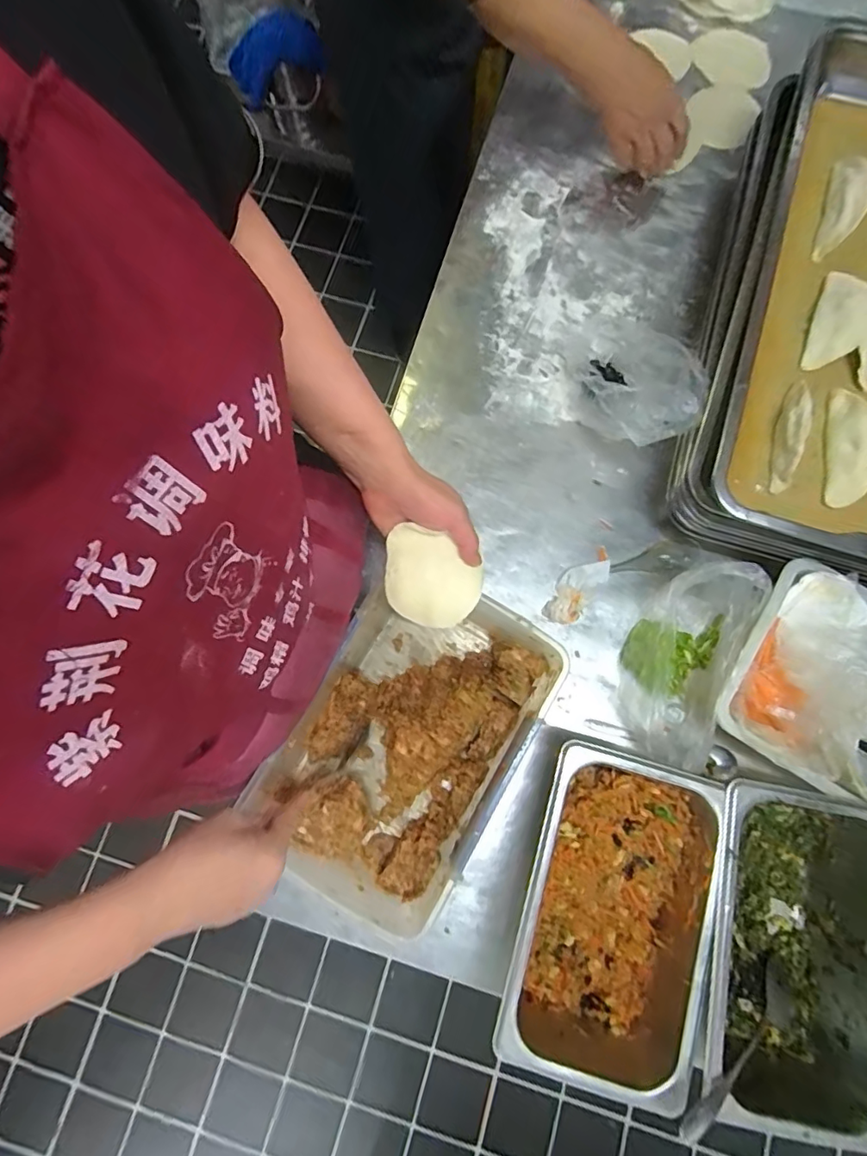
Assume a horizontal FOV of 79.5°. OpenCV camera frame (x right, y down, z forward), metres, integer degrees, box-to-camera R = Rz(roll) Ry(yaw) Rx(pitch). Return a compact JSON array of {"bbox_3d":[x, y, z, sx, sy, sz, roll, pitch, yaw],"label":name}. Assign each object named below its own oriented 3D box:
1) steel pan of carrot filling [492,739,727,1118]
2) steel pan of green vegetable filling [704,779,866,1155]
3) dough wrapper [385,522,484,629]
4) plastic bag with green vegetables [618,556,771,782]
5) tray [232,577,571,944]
[{"bbox_3d":[0.163,0.302,0.484,0.158,0.084,0.255,15,78,4],"label":"steel pan of carrot filling"},{"bbox_3d":[0.319,0.329,0.483,0.156,0.095,0.256,11,78,3],"label":"steel pan of green vegetable filling"},{"bbox_3d":[-0.002,0.002,0.487,0.091,0.006,0.082,15,99,1],"label":"dough wrapper"},{"bbox_3d":[0.256,0.086,0.533,0.095,0.115,0.198,21,79,5],"label":"plastic bag with green vegetables"},{"bbox_3d":[-0.024,0.160,0.525,0.210,0.098,0.296,27,79,6],"label":"tray"}]

